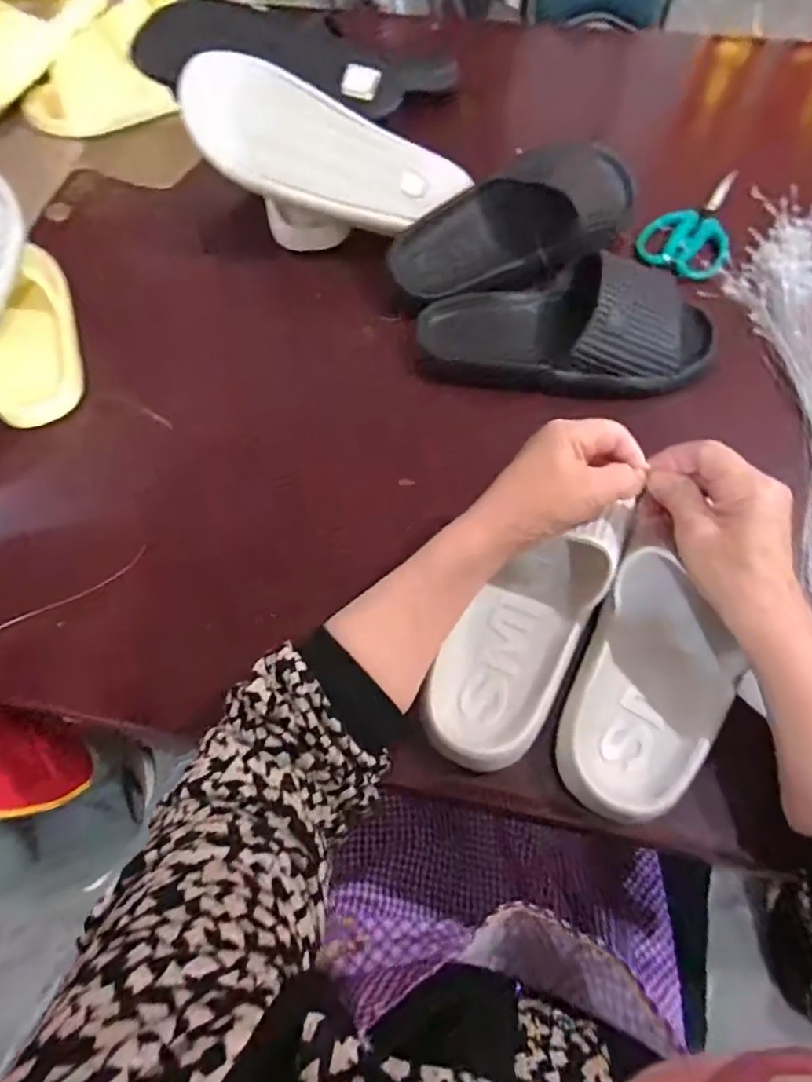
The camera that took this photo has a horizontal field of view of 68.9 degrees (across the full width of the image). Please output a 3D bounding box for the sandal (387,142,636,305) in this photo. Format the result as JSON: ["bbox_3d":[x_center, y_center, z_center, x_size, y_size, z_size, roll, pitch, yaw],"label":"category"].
[{"bbox_3d":[0.113,-0.295,0.561,0.256,0.063,0.133,-19,67,-6],"label":"sandal"}]

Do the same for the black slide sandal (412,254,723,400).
[{"bbox_3d":[0.144,-0.198,0.520,0.264,0.063,0.118,5,66,5],"label":"black slide sandal"}]

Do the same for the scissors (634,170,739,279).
[{"bbox_3d":[0.294,-0.329,0.606,0.086,0.013,0.136,20,68,11],"label":"scissors"}]

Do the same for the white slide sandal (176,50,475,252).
[{"bbox_3d":[-0.084,-0.367,0.597,0.272,0.077,0.128,17,86,-14],"label":"white slide sandal"}]

